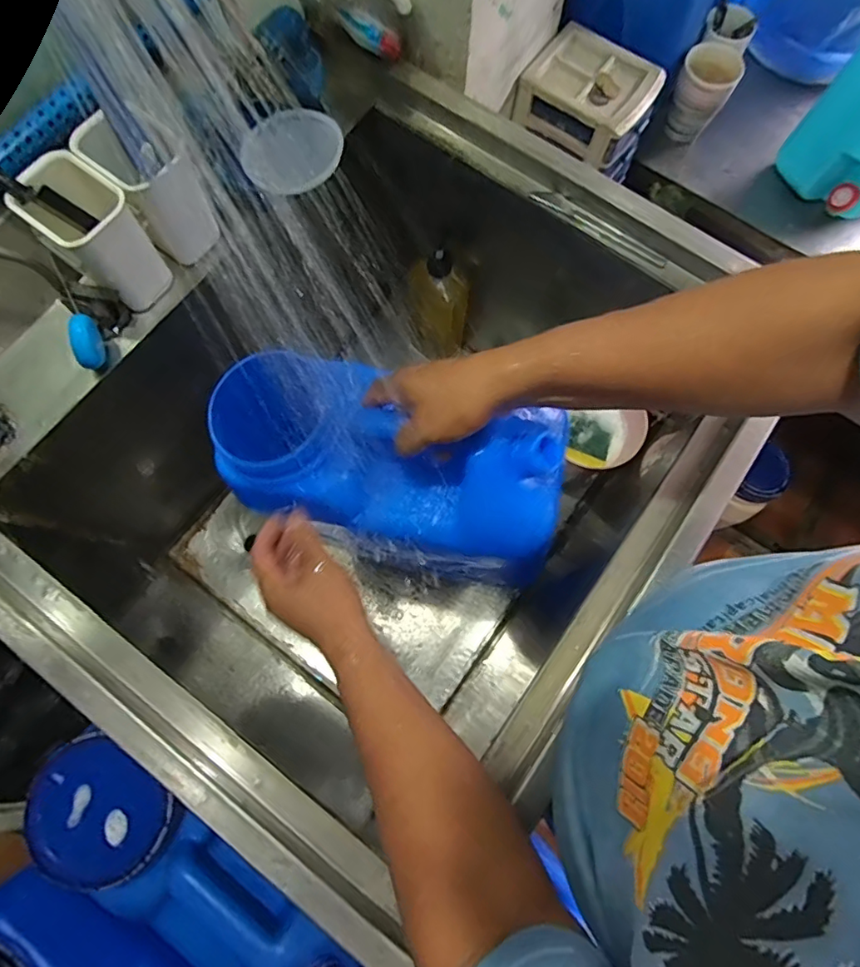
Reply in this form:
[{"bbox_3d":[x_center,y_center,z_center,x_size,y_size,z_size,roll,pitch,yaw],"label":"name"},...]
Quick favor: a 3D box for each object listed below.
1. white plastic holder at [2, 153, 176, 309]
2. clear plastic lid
[{"bbox_3d":[-0.307,-0.223,0.496,0.089,0.129,0.076,40,78,9],"label":"white plastic holder"},{"bbox_3d":[-0.146,-0.355,0.553,0.107,0.006,0.070,-25,116,-9],"label":"clear plastic lid"}]

